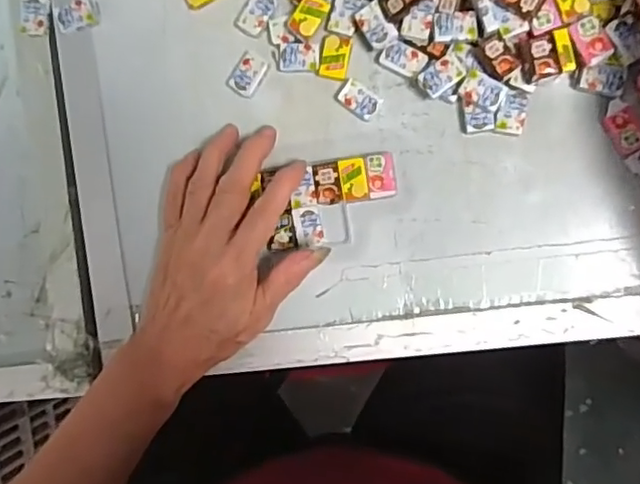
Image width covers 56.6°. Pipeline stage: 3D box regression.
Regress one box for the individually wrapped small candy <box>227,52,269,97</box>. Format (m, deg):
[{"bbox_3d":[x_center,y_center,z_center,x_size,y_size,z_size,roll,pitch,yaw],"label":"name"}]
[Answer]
[{"bbox_3d":[-0.046,-0.107,0.379,0.020,0.004,0.026,32,96,6],"label":"individually wrapped small candy"}]

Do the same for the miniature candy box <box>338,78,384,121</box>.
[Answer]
[{"bbox_3d":[0.025,-0.088,0.372,0.024,0.010,0.018,32,96,5],"label":"miniature candy box"}]

